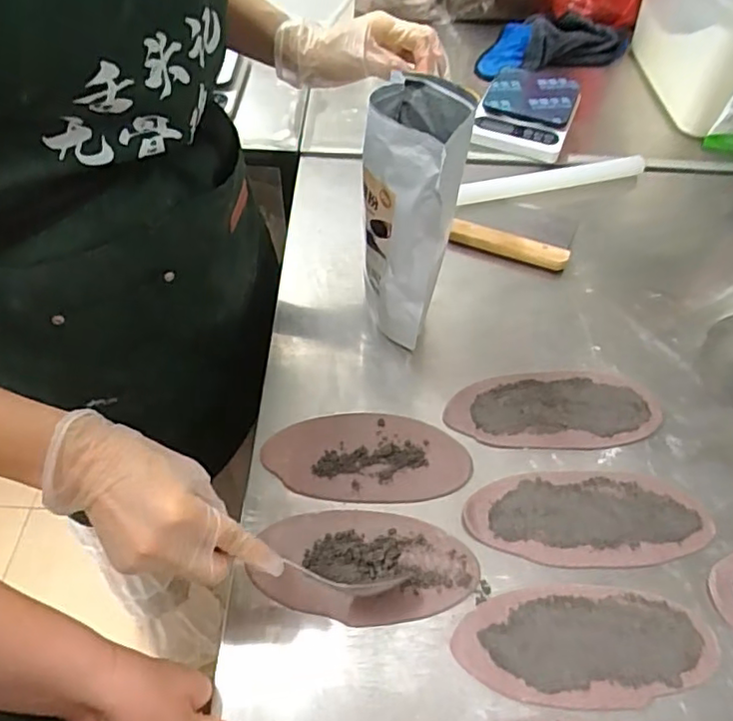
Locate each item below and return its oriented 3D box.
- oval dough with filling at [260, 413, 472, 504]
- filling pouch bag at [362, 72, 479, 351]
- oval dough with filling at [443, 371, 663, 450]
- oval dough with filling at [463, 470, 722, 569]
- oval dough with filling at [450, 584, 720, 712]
[{"bbox_3d":[0.000,0.088,0.561,0.186,0.006,0.088,1,54,0],"label":"oval dough with filling"},{"bbox_3d":[0.041,-0.132,0.580,0.081,0.243,0.108,10,54,7],"label":"filling pouch bag"},{"bbox_3d":[0.184,0.047,0.594,0.205,0.005,0.085,0,54,-1],"label":"oval dough with filling"},{"bbox_3d":[0.194,0.138,0.528,0.208,0.004,0.085,0,54,0],"label":"oval dough with filling"},{"bbox_3d":[0.171,0.220,0.466,0.197,0.004,0.086,0,54,-1],"label":"oval dough with filling"}]

